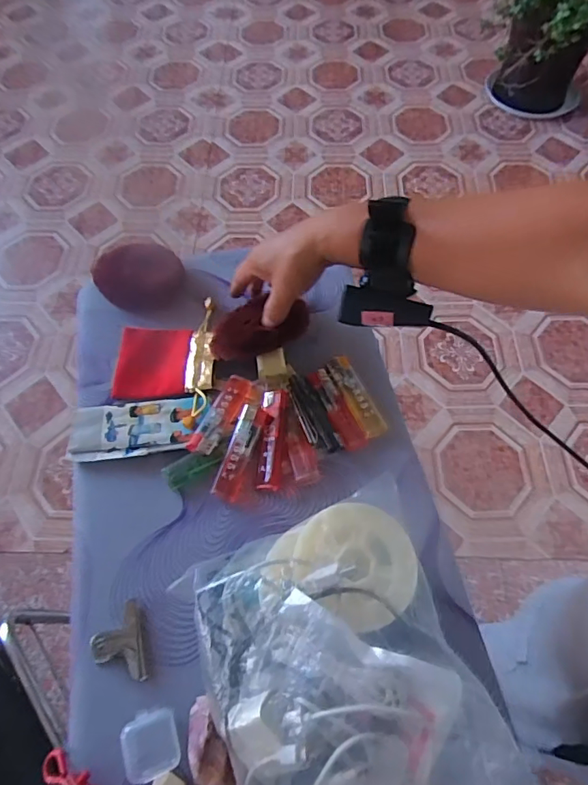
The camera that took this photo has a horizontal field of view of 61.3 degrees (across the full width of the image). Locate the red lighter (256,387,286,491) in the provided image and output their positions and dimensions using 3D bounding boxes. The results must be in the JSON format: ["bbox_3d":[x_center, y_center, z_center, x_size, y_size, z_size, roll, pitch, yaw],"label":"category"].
[{"bbox_3d":[-0.019,0.040,0.433,0.021,0.018,0.085,2,61,2],"label":"red lighter"}]

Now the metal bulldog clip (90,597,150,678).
[{"bbox_3d":[-0.128,0.181,0.356,0.035,0.022,0.054,-17,62,-8],"label":"metal bulldog clip"}]

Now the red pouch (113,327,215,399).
[{"bbox_3d":[-0.124,-0.033,0.477,0.093,0.013,0.078,-3,61,0],"label":"red pouch"}]

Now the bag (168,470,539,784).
[{"bbox_3d":[0.041,0.202,0.287,0.163,0.079,0.277,-21,62,-10],"label":"bag"}]

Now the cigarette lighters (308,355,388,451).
[{"bbox_3d":[0.047,0.008,0.454,0.045,0.009,0.085,-23,63,-11],"label":"cigarette lighters"}]

